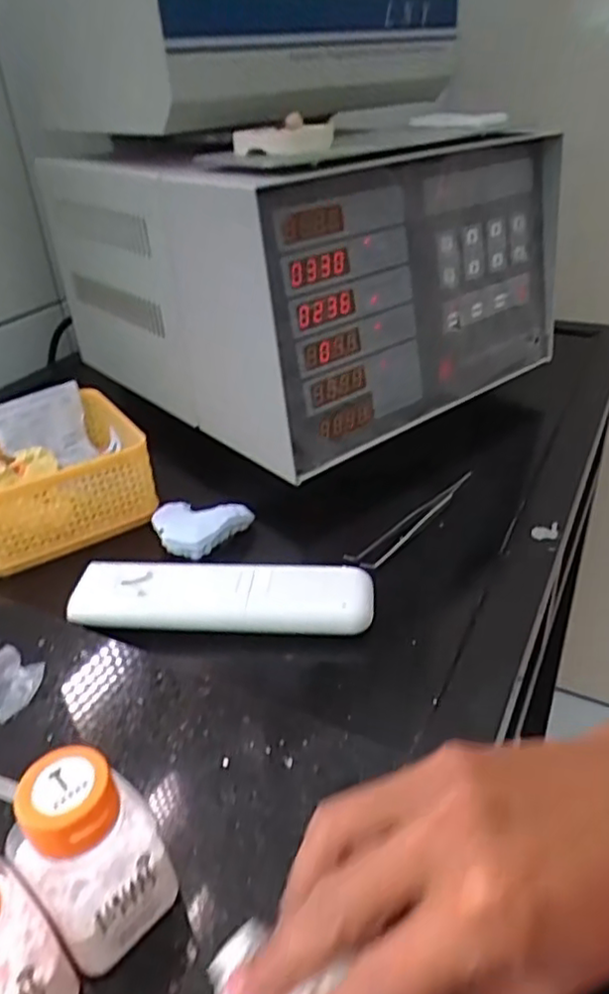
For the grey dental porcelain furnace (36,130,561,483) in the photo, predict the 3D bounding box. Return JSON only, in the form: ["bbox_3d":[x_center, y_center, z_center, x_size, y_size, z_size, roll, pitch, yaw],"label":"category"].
[{"bbox_3d":[0.001,-0.210,0.623,0.336,0.222,0.349,-25,38,-30],"label":"grey dental porcelain furnace"}]

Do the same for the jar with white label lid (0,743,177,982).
[{"bbox_3d":[-0.072,0.121,0.227,0.043,0.072,0.041,-30,41,-35],"label":"jar with white label lid"}]

